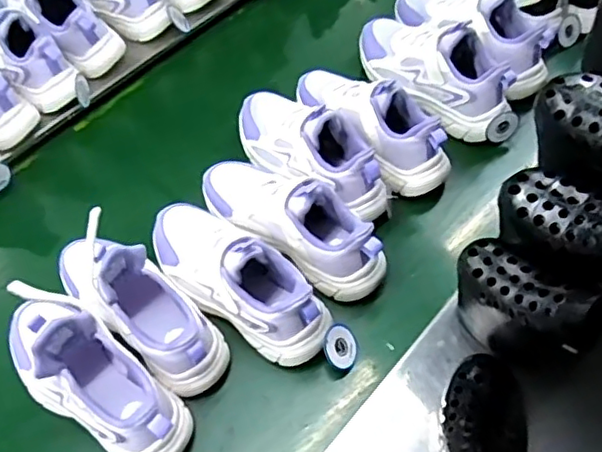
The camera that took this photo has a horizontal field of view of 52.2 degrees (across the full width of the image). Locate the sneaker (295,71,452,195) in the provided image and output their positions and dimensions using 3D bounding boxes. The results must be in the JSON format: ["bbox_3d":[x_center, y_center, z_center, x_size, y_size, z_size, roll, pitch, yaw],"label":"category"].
[{"bbox_3d":[0.085,-0.147,0.780,0.089,0.097,0.241,-34,61,-17],"label":"sneaker"}]

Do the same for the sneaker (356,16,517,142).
[{"bbox_3d":[0.173,-0.229,0.823,0.093,0.103,0.250,-39,63,-19],"label":"sneaker"}]

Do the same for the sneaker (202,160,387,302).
[{"bbox_3d":[-0.014,-0.018,0.697,0.241,0.093,0.088,36,66,24],"label":"sneaker"}]

